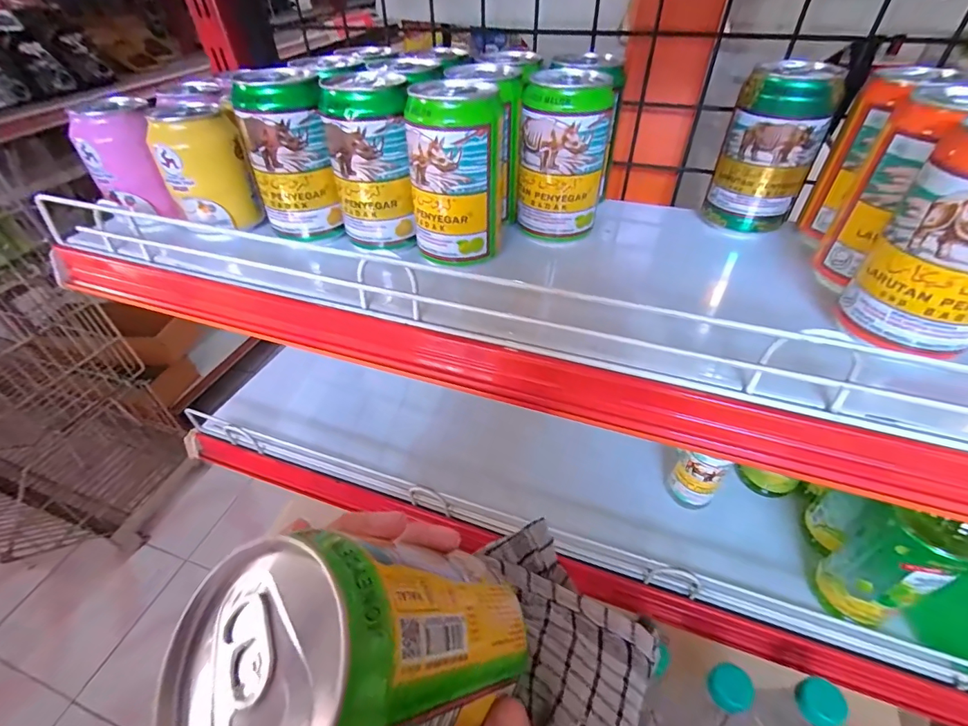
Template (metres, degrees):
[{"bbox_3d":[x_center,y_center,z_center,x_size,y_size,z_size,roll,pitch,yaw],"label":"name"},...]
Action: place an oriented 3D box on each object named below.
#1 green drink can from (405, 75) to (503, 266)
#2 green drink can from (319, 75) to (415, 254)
[{"bbox_3d":[-0.019,-0.131,0.307,0.060,0.104,0.054,-4,44,-2],"label":"green drink can"},{"bbox_3d":[-0.082,-0.147,0.328,0.056,0.108,0.055,-10,45,-8],"label":"green drink can"}]

